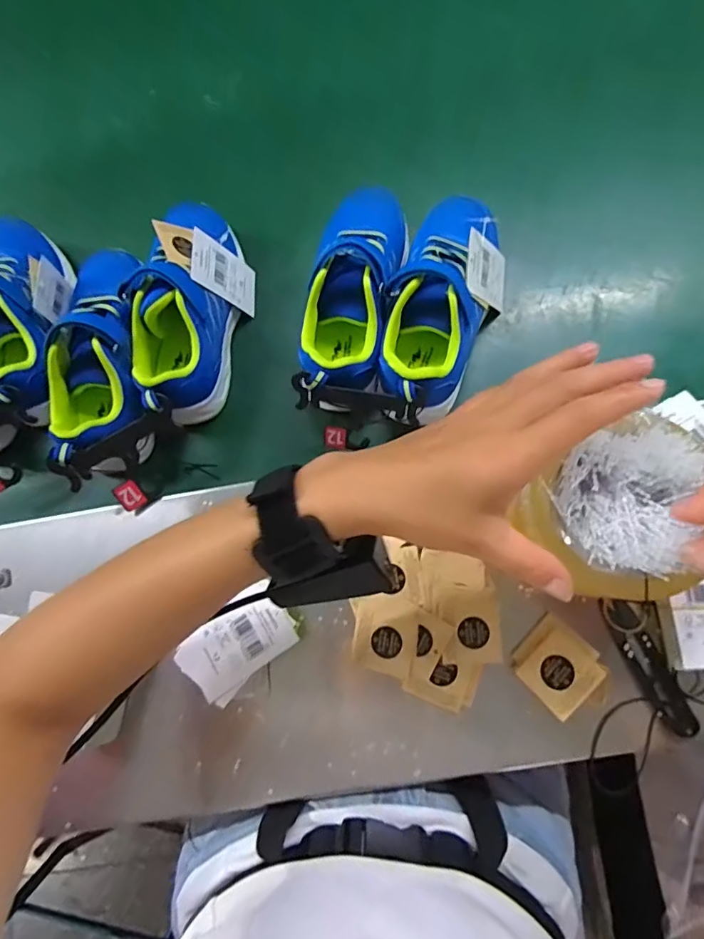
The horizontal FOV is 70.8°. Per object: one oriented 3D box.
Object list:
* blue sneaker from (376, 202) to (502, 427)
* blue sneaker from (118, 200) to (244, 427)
[{"bbox_3d":[0.073,-0.139,0.407,0.075,0.068,0.200,20,75,5],"label":"blue sneaker"},{"bbox_3d":[-0.146,-0.142,0.441,0.075,0.086,0.204,6,74,1],"label":"blue sneaker"}]

